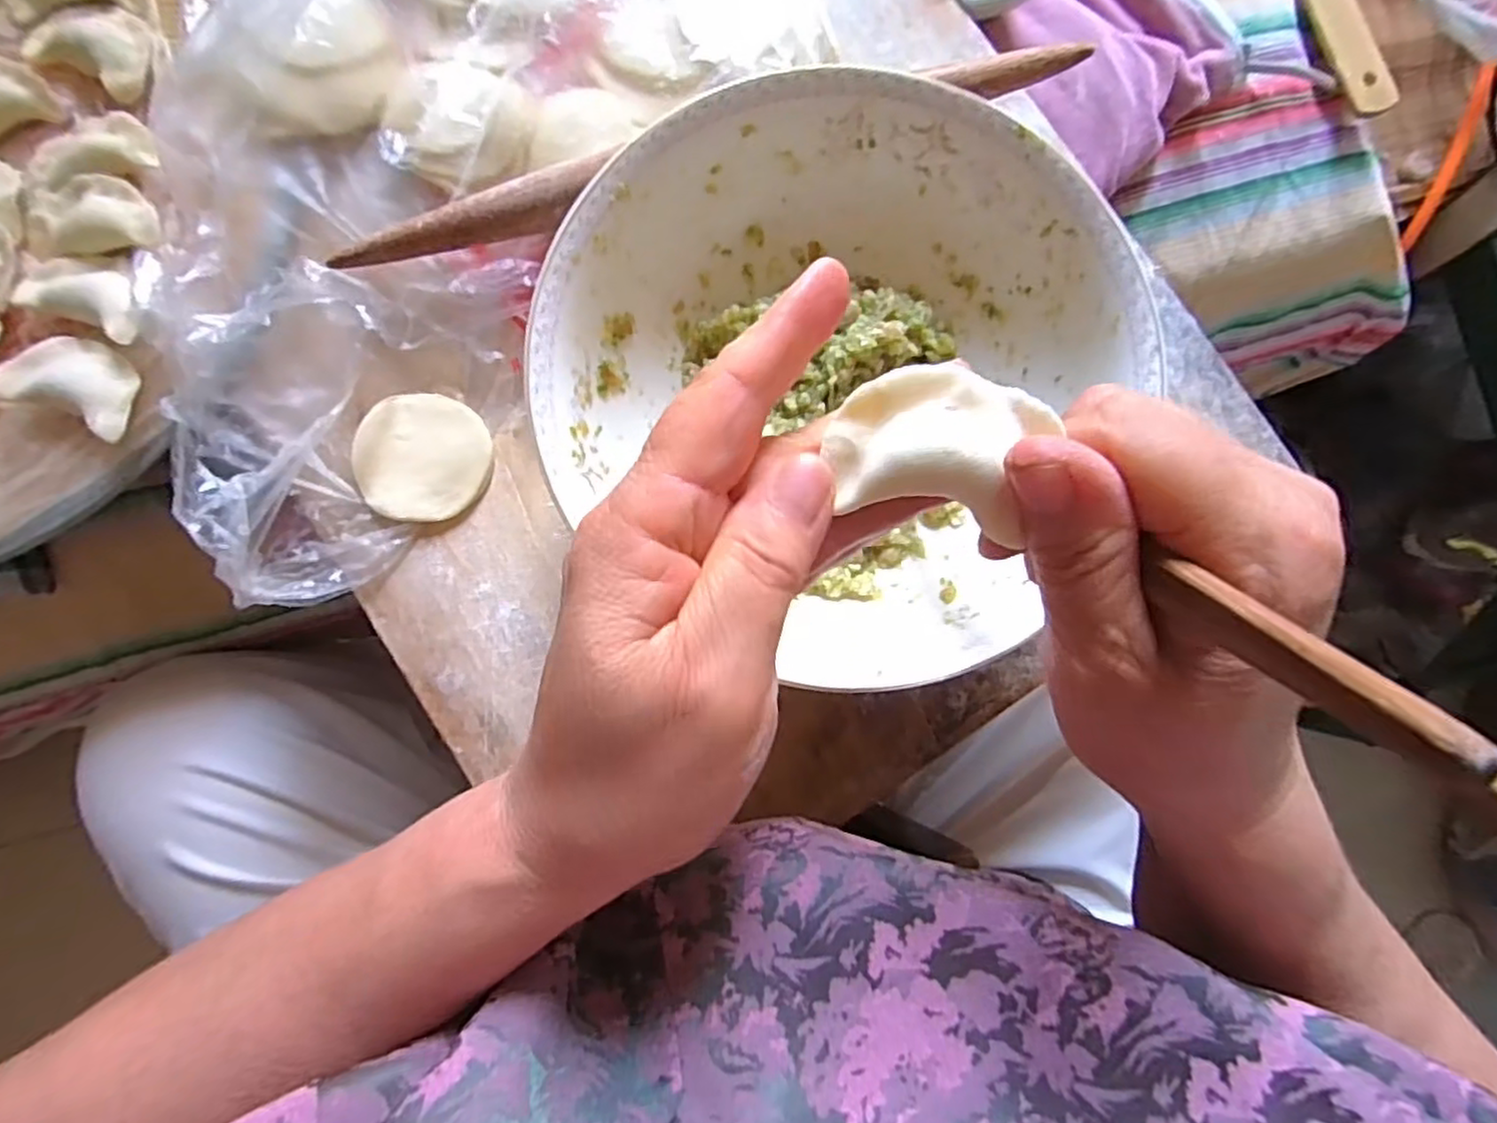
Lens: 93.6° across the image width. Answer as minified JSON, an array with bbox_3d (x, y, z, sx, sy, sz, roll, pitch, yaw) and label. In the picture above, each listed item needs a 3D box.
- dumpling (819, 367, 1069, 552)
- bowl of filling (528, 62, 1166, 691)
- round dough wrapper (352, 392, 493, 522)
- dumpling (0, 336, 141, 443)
[{"bbox_3d":[0.043,-0.026,0.161,0.045,0.015,0.035,6,81,-3],"label":"dumpling"},{"bbox_3d":[0.033,-0.076,0.273,0.201,0.059,0.209,0,88,-4],"label":"bowl of filling"},{"bbox_3d":[-0.140,-0.045,0.302,0.056,0.004,0.054,0,88,-4],"label":"round dough wrapper"},{"bbox_3d":[-0.272,-0.073,0.285,0.052,0.014,0.035,22,86,-3],"label":"dumpling"}]

